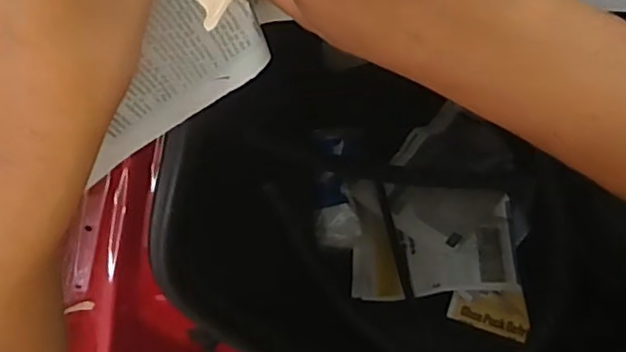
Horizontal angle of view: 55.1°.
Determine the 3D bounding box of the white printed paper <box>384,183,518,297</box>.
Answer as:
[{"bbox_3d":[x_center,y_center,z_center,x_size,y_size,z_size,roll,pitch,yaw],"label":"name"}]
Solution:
[{"bbox_3d":[0.232,0.098,0.999,0.189,0.045,0.183,-8,73,12],"label":"white printed paper"}]

